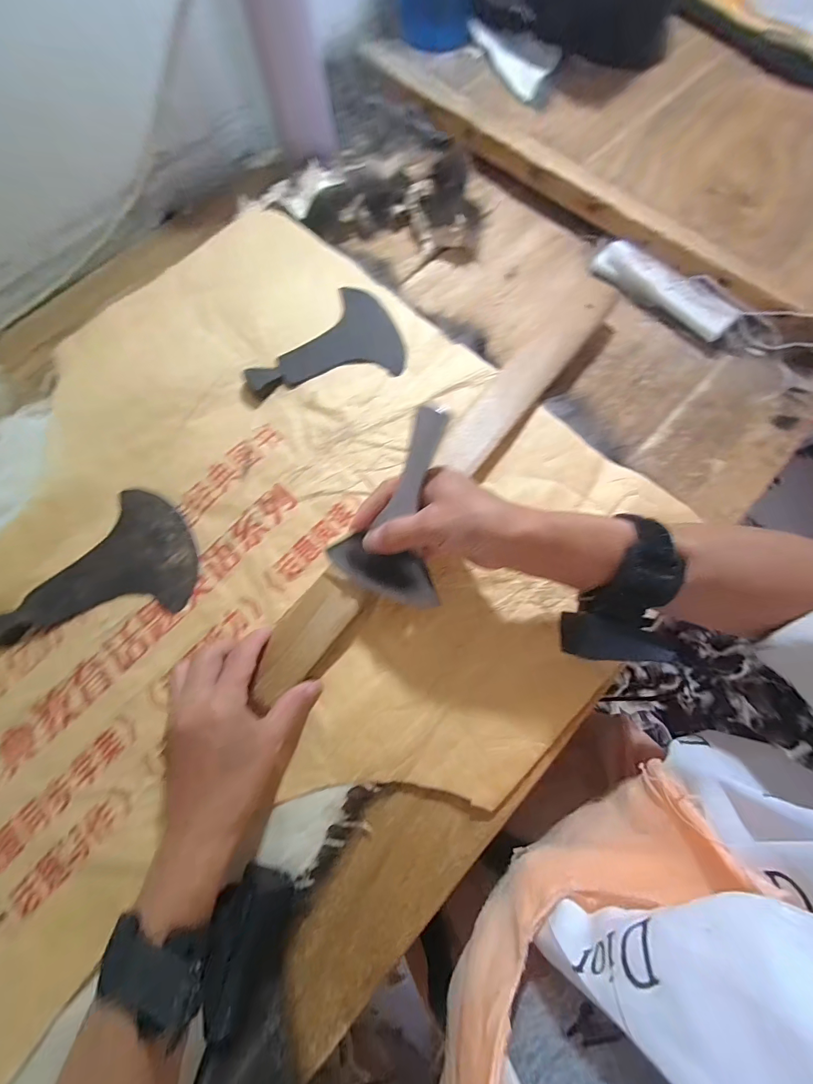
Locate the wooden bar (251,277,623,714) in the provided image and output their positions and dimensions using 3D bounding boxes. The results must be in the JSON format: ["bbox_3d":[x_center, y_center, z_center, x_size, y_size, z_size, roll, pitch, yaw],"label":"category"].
[{"bbox_3d":[0.043,-0.072,0.345,0.046,0.014,0.494,38,78,9],"label":"wooden bar"}]

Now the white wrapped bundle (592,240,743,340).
[{"bbox_3d":[0.272,-0.268,0.413,0.152,0.023,0.035,41,80,9],"label":"white wrapped bundle"}]

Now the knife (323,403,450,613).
[{"bbox_3d":[-0.005,-0.025,0.279,0.084,0.014,0.136,16,107,5],"label":"knife"}]

